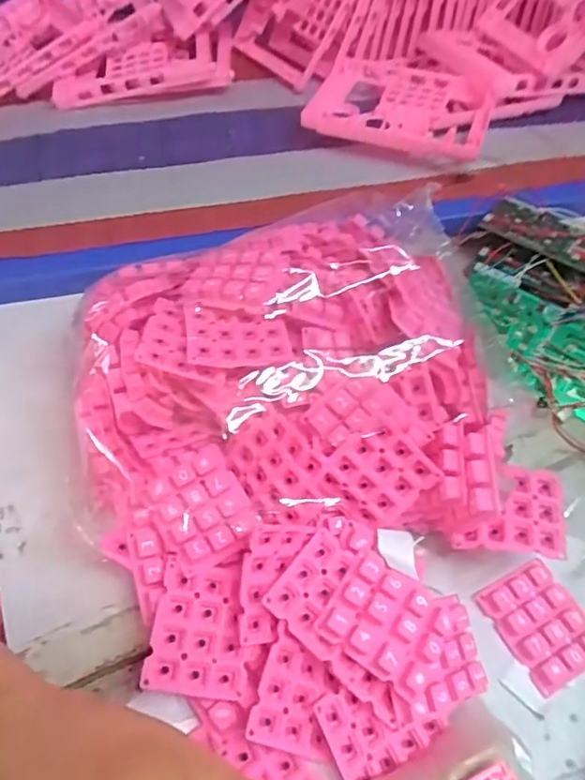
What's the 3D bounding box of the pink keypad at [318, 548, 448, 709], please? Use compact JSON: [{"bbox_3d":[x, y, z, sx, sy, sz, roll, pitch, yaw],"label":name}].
[{"bbox_3d":[0.049,0.114,0.273,0.056,0.011,0.047,30,60,18],"label":"pink keypad"}]

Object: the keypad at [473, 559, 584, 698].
[{"bbox_3d":[0.139,0.130,0.310,0.046,0.006,0.058,-23,59,-16],"label":"keypad"}]

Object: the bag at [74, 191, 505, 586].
[{"bbox_3d":[-0.002,-0.017,0.334,0.238,0.066,0.211,-7,57,-4],"label":"bag"}]

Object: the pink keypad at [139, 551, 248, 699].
[{"bbox_3d":[-0.045,0.119,0.281,0.047,0.006,0.061,13,63,-11],"label":"pink keypad"}]

